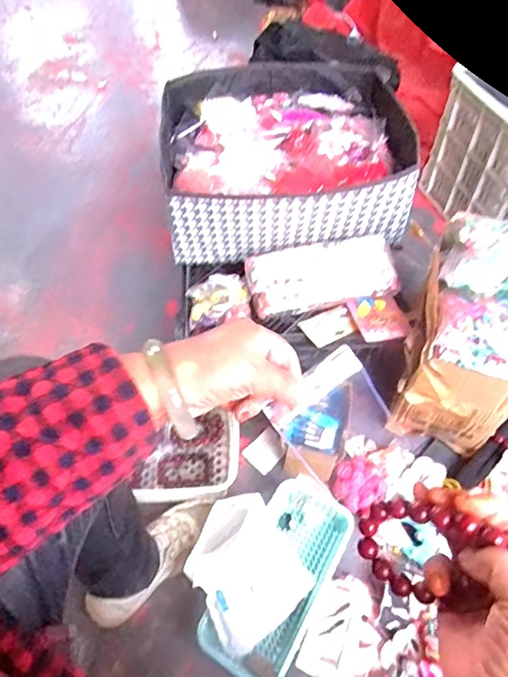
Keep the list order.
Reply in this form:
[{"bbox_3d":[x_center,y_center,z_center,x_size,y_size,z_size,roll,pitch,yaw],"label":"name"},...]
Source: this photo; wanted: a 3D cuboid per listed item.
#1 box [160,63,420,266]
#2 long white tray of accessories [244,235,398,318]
[{"bbox_3d":[0.051,-0.313,0.845,0.393,0.166,0.358,-3,56,-1],"label":"box"},{"bbox_3d":[0.105,-0.101,0.767,0.226,0.062,0.096,-13,57,-8],"label":"long white tray of accessories"}]

